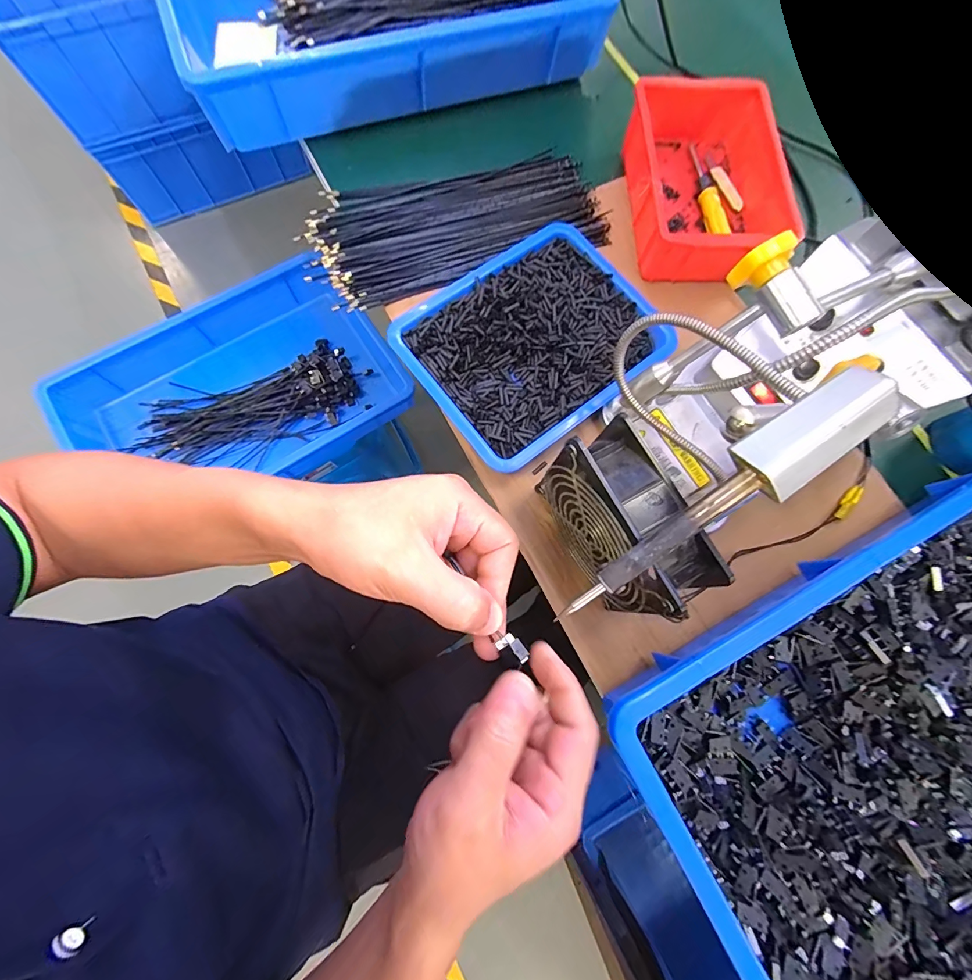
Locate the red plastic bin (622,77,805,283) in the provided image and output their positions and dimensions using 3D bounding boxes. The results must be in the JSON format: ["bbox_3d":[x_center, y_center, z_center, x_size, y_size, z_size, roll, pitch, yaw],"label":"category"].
[{"bbox_3d":[0.225,-0.321,0.435,0.146,0.055,0.206,-1,76,-5],"label":"red plastic bin"}]

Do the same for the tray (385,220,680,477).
[{"bbox_3d":[0.046,-0.136,0.390,0.219,0.031,0.179,-36,81,-12],"label":"tray"}]

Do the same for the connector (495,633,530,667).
[{"bbox_3d":[0.014,0.081,0.211,0.011,0.004,0.015,-36,78,-10],"label":"connector"}]

